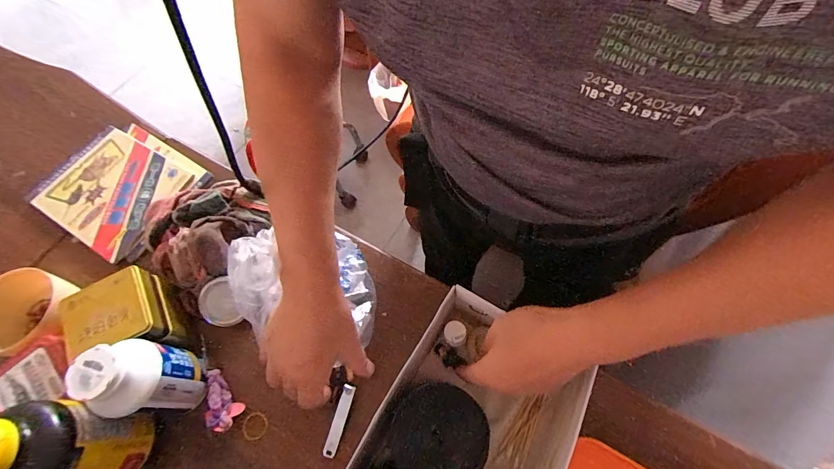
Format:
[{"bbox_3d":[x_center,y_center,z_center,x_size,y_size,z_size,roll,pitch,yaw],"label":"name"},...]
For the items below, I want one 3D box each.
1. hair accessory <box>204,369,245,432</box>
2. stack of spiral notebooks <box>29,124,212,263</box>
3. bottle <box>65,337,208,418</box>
[{"bbox_3d":[-0.229,0.193,0.438,0.028,0.032,0.077,-29,50,-11],"label":"hair accessory"},{"bbox_3d":[-0.466,-0.077,0.581,0.220,0.015,0.186,29,68,16],"label":"stack of spiral notebooks"},{"bbox_3d":[-0.287,0.151,0.392,0.064,0.119,0.073,0,63,3],"label":"bottle"}]

